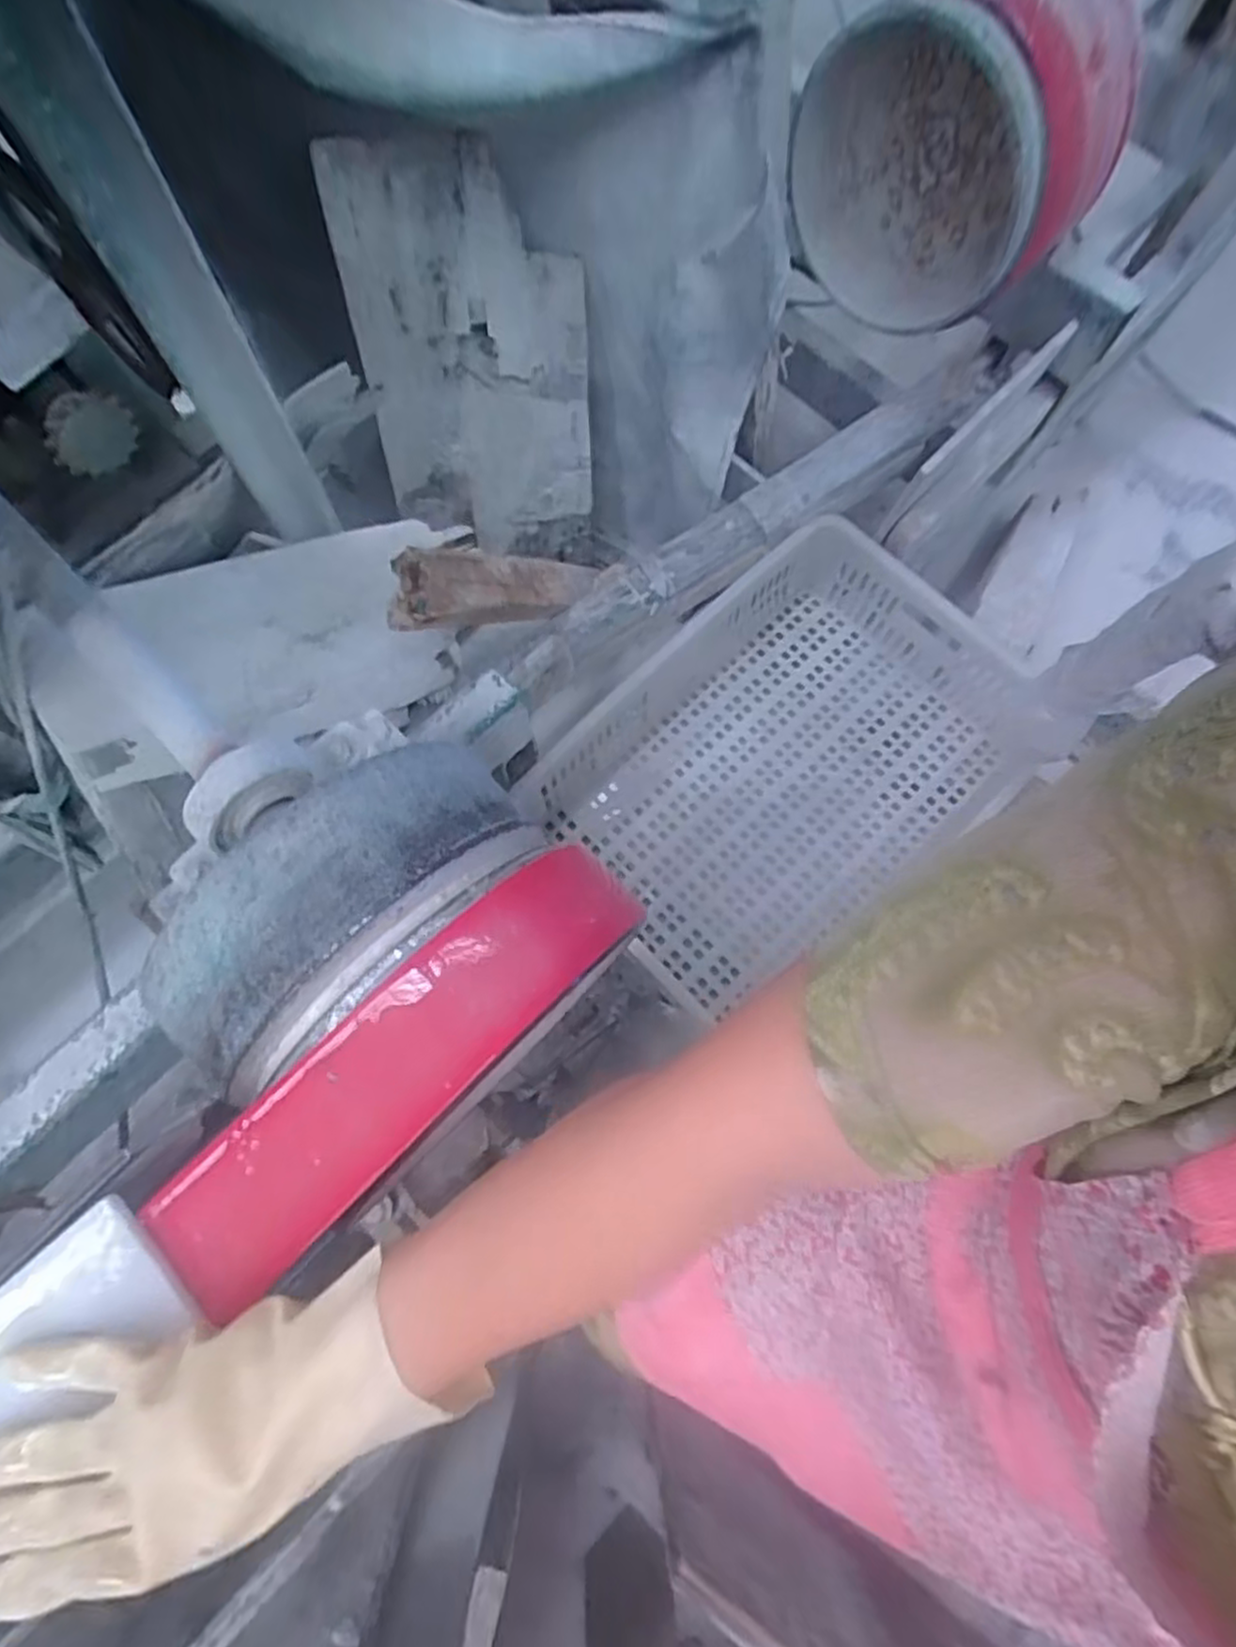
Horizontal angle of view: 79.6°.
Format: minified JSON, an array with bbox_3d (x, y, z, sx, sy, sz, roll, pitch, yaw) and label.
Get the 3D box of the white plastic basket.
[{"bbox_3d":[0.223,-0.103,0.991,0.631,0.131,0.427,-39,79,-10],"label":"white plastic basket"}]

